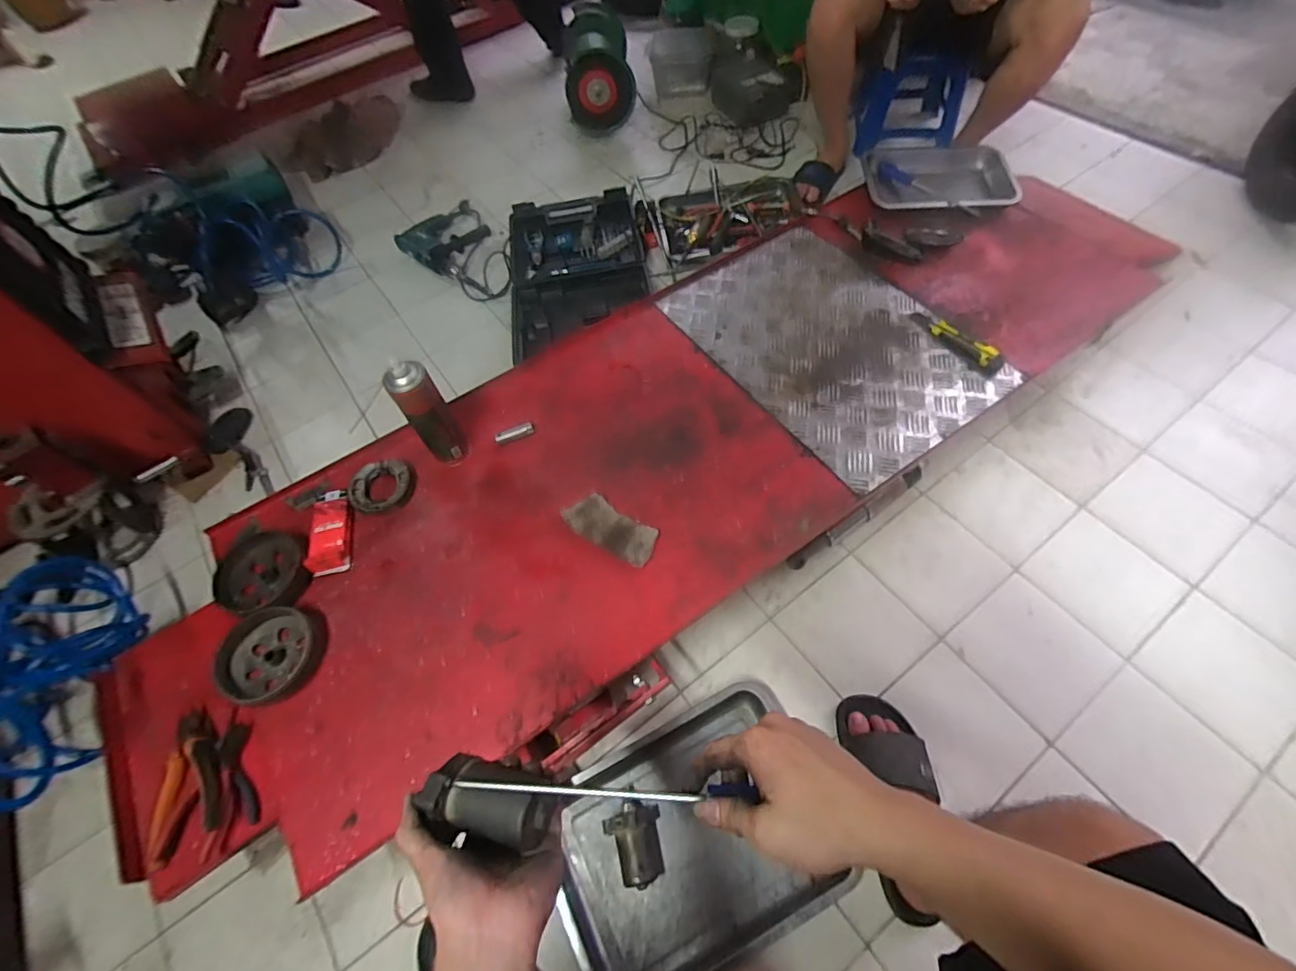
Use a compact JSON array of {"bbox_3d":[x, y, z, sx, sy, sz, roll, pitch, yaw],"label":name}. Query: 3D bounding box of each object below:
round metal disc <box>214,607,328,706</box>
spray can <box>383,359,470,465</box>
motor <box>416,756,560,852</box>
[{"bbox_3d":[-0.538,0.233,0.772,0.154,0.047,0.131,13,61,12],"label":"round metal disc"},{"bbox_3d":[-0.345,-0.114,0.861,0.061,0.200,0.065,-2,59,3],"label":"spray can"},{"bbox_3d":[-0.125,0.245,0.427,0.096,0.043,0.055,10,60,11],"label":"motor"}]

